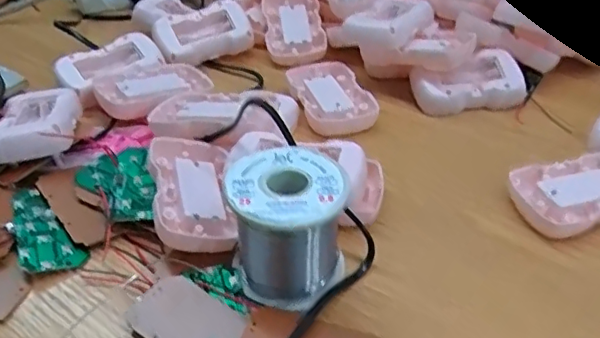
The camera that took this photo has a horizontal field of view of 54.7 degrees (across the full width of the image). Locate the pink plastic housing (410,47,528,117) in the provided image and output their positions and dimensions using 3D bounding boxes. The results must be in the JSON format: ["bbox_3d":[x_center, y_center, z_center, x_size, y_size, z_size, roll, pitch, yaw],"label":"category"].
[{"bbox_3d":[0.135,-0.070,0.469,0.087,0.023,0.051,-7,68,-6],"label":"pink plastic housing"}]

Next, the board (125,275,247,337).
[{"bbox_3d":[-0.050,0.081,0.290,0.075,0.008,0.037,26,45,30],"label":"board"}]

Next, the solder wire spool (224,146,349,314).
[{"bbox_3d":[-0.006,0.031,0.306,0.058,0.057,0.061,-4,38,-4],"label":"solder wire spool"}]

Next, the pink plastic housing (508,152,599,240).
[{"bbox_3d":[0.181,0.015,0.366,0.088,0.014,0.055,-12,39,-14],"label":"pink plastic housing"}]

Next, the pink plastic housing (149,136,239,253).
[{"bbox_3d":[-0.067,0.015,0.357,0.049,0.017,0.088,7,40,-20],"label":"pink plastic housing"}]

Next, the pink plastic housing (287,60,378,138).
[{"bbox_3d":[0.024,-0.059,0.465,0.052,0.016,0.093,-11,39,-13],"label":"pink plastic housing"}]

